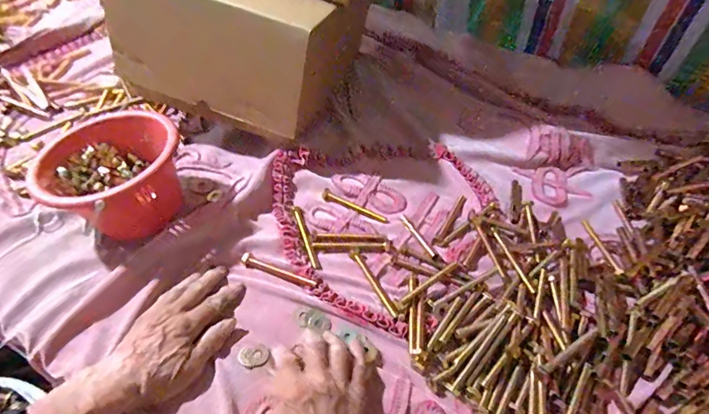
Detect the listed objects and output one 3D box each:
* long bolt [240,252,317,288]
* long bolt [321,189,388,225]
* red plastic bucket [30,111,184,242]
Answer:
[{"bbox_3d":[-0.097,0.083,0.524,0.103,0.012,0.014,18,55,12],"label":"long bolt"},{"bbox_3d":[0.000,0.001,0.598,0.108,0.008,0.015,27,58,18],"label":"long bolt"},{"bbox_3d":[-0.314,-0.045,0.542,0.160,0.105,0.157,1,50,-1],"label":"red plastic bucket"}]

